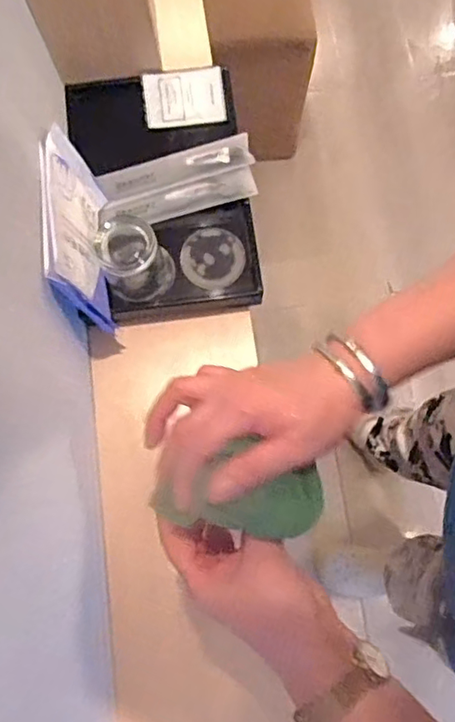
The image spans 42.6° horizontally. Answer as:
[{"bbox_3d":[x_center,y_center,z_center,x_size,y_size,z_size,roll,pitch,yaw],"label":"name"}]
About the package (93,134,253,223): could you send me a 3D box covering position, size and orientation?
[{"bbox_3d":[-0.062,-0.217,0.713,0.186,0.025,0.085,-14,77,-2],"label":"package"}]

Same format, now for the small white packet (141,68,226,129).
[{"bbox_3d":[-0.054,-0.335,0.741,0.101,0.013,0.067,-5,102,5],"label":"small white packet"}]

